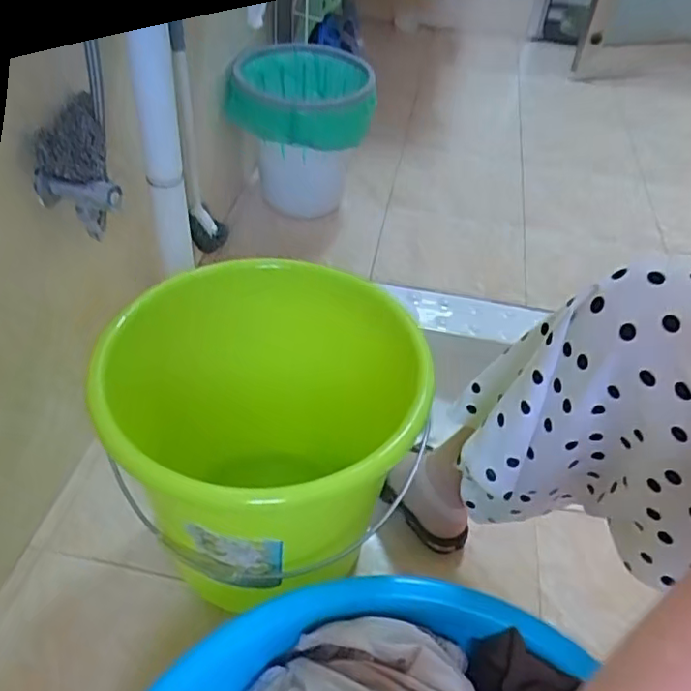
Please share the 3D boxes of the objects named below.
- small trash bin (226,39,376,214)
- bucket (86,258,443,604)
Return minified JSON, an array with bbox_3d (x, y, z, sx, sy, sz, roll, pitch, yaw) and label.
[{"bbox_3d":[-0.082,-0.414,1.243,0.260,0.273,0.271,18,46,13],"label":"small trash bin"},{"bbox_3d":[-0.102,0.085,0.677,0.274,0.268,0.304,-28,53,-28],"label":"bucket"}]

